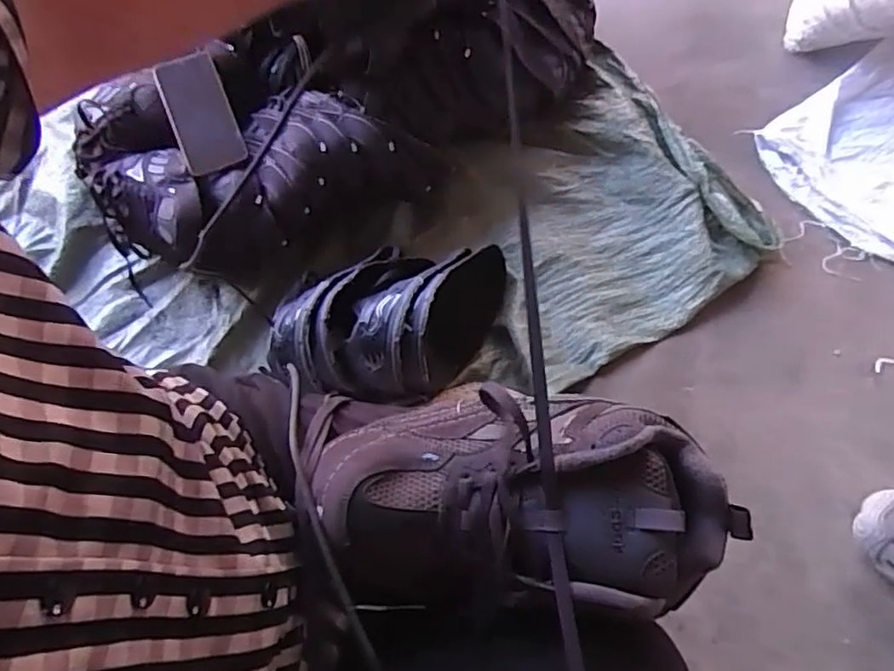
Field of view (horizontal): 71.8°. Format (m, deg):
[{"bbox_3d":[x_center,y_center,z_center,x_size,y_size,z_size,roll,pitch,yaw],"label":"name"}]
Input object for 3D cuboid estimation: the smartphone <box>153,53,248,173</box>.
[{"bbox_3d":[-0.321,-0.283,0.801,0.079,0.015,0.154,-22,85,-3],"label":"smartphone"}]

